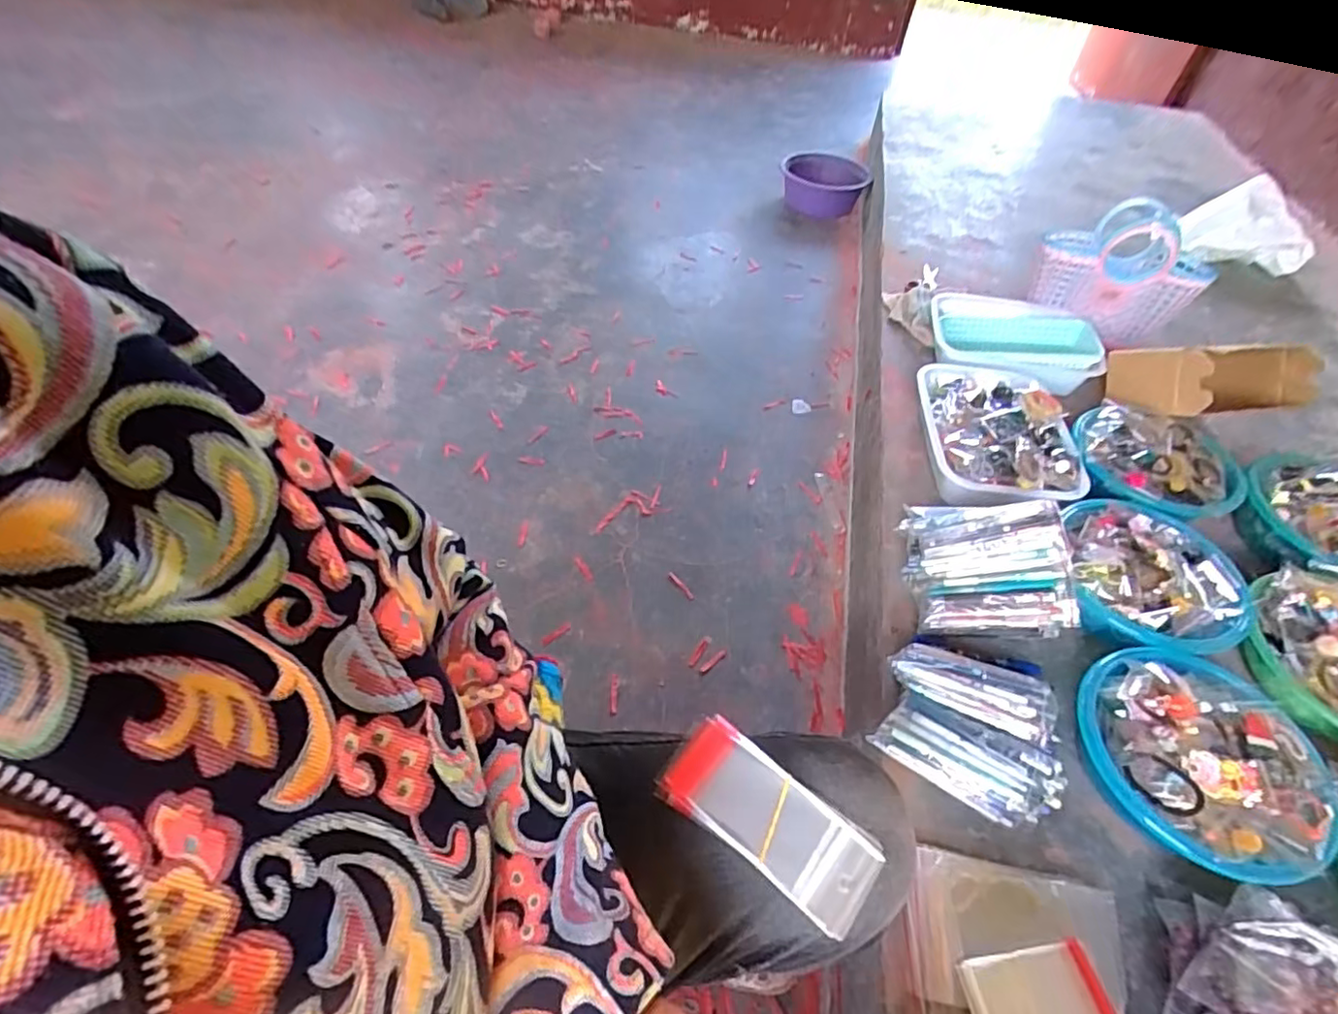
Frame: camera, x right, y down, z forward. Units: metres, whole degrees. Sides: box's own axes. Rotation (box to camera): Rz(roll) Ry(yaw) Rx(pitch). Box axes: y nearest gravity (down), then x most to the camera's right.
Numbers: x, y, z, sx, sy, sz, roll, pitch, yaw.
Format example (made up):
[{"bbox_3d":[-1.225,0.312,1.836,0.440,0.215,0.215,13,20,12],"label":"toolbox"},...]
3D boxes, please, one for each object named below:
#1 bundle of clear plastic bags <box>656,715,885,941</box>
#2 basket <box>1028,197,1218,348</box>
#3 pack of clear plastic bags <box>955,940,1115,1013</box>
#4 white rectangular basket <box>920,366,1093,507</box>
[{"bbox_3d":[0.058,0.183,0.360,0.125,0.011,0.056,34,74,18],"label":"bundle of clear plastic bags"},{"bbox_3d":[0.795,-0.420,1.092,0.210,0.192,0.144,3,49,-3],"label":"basket"},{"bbox_3d":[0.318,0.424,0.532,0.121,0.010,0.065,-4,50,-8],"label":"pack of clear plastic bags"},{"bbox_3d":[0.495,-0.106,0.936,0.206,0.071,0.280,8,49,2],"label":"white rectangular basket"}]

